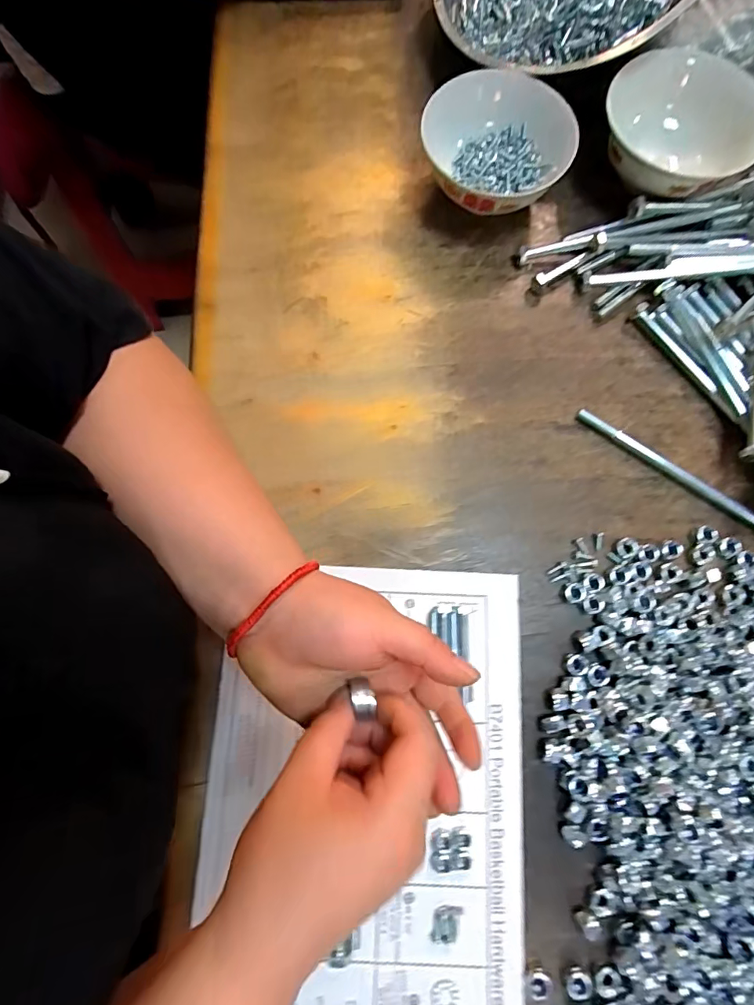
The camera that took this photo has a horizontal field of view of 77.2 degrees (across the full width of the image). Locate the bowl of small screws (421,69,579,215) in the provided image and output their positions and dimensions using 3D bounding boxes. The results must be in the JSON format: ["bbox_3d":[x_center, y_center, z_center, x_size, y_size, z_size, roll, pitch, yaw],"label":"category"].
[{"bbox_3d":[0.105,-0.310,0.427,0.126,0.059,0.124,0,77,0],"label":"bowl of small screws"}]

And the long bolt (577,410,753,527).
[{"bbox_3d":[0.260,-0.022,0.394,0.203,0.010,0.013,34,79,8],"label":"long bolt"}]

